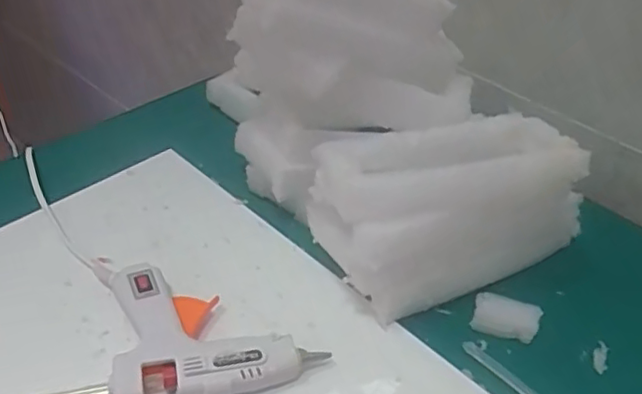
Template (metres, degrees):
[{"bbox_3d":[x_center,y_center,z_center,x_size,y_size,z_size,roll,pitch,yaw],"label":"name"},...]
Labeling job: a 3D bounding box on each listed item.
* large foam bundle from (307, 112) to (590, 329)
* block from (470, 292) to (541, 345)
[{"bbox_3d":[0.111,0.001,0.488,0.233,0.120,0.101,-14,46,-22],"label":"large foam bundle"},{"bbox_3d":[0.143,0.093,0.475,0.050,0.018,0.027,14,42,7],"label":"block"}]

